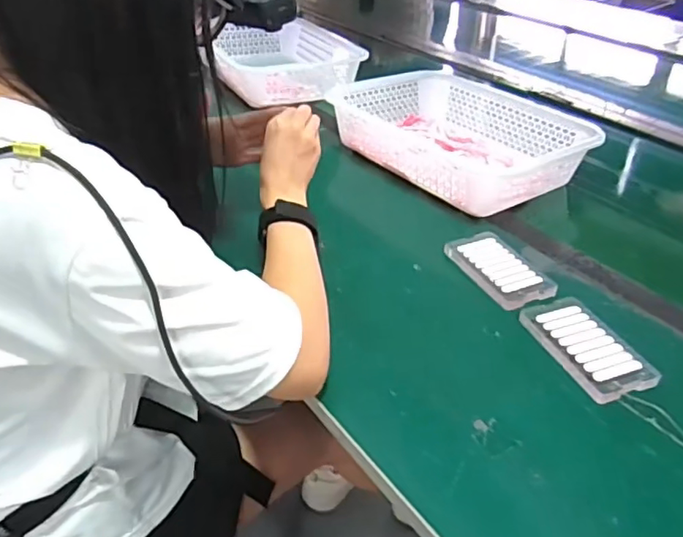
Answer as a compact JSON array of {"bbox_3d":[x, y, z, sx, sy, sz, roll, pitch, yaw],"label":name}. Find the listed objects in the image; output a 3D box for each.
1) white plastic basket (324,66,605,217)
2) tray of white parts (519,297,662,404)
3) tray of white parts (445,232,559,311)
[{"bbox_3d":[0.161,-0.211,0.910,0.243,0.080,0.354,-23,42,-30],"label":"white plastic basket"},{"bbox_3d":[0.233,0.074,0.566,0.070,0.014,0.124,-12,37,-19],"label":"tray of white parts"},{"bbox_3d":[0.182,0.000,0.669,0.078,0.017,0.124,-13,38,-20],"label":"tray of white parts"}]

